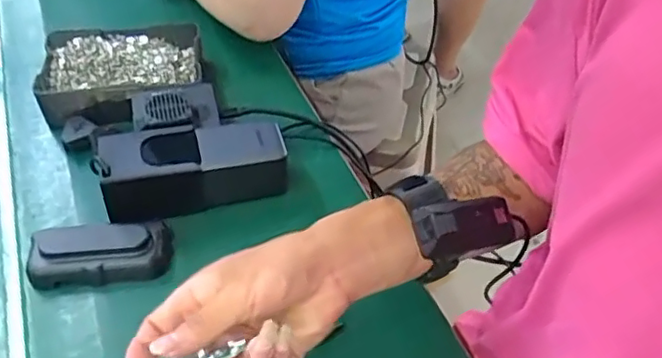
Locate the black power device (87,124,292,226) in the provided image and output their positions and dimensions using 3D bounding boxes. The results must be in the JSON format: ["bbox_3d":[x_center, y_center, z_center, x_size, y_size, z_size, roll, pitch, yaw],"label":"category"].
[{"bbox_3d":[-0.119,-0.013,0.519,0.153,0.057,0.058,-10,49,-9],"label":"black power device"}]

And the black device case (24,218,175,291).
[{"bbox_3d":[-0.186,0.058,0.478,0.105,0.026,0.049,-6,48,-6],"label":"black device case"}]

